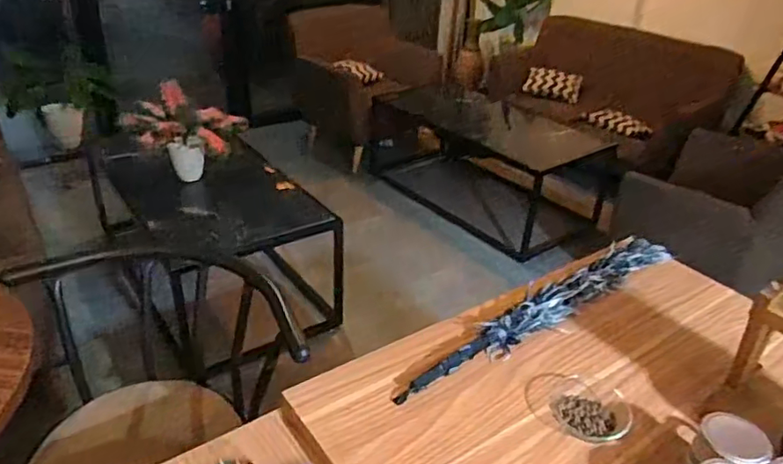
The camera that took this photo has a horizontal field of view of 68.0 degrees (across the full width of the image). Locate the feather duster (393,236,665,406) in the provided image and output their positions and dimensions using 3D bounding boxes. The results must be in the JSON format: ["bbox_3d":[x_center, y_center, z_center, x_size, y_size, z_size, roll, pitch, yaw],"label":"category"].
[{"bbox_3d":[0.257,0.123,0.943,0.626,0.044,0.085,-21,39,-36],"label":"feather duster"}]

